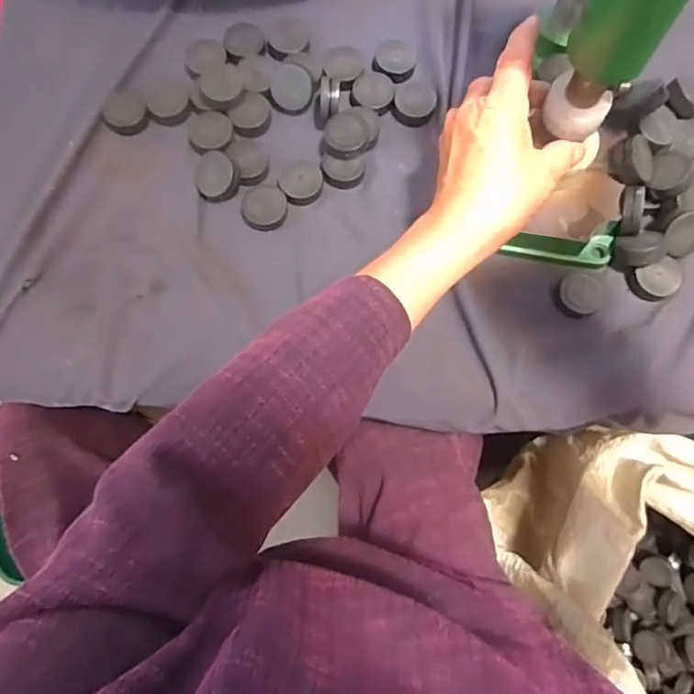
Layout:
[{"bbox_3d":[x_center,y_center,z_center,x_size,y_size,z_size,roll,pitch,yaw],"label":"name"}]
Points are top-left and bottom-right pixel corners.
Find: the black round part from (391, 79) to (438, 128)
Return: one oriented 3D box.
[{"bbox_3d":[0.053,-0.193,0.450,0.032,0.008,0.037,11,75,2],"label":"black round part"}]

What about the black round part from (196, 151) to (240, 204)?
[{"bbox_3d":[-0.098,-0.127,0.429,0.034,0.012,0.034,1,94,20],"label":"black round part"}]

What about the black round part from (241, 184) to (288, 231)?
[{"bbox_3d":[-0.061,-0.104,0.427,0.033,0.005,0.035,0,75,-1],"label":"black round part"}]

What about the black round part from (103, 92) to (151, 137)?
[{"bbox_3d":[-0.171,-0.179,0.442,0.031,0.013,0.031,0,75,-1],"label":"black round part"}]

